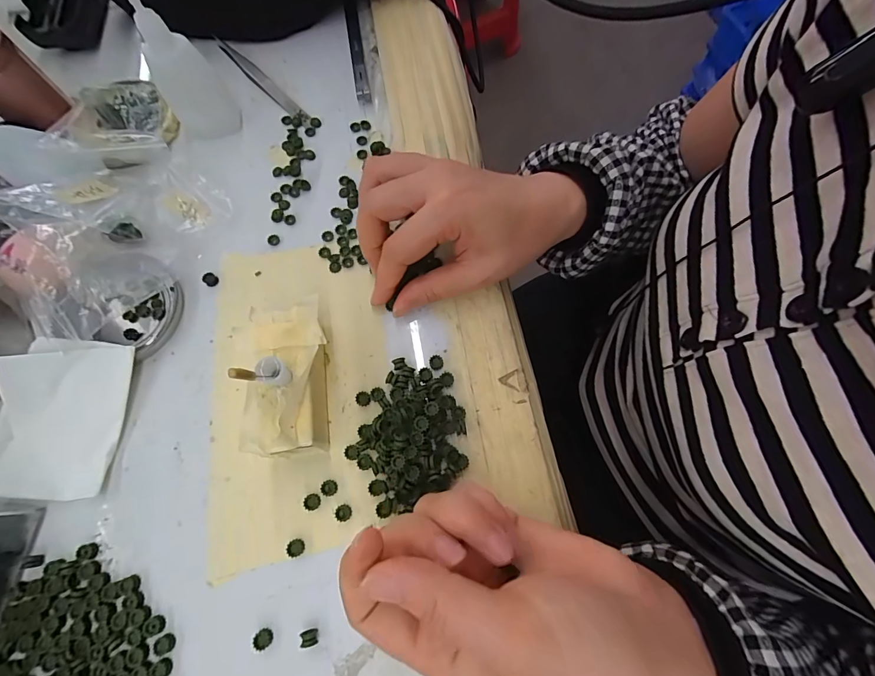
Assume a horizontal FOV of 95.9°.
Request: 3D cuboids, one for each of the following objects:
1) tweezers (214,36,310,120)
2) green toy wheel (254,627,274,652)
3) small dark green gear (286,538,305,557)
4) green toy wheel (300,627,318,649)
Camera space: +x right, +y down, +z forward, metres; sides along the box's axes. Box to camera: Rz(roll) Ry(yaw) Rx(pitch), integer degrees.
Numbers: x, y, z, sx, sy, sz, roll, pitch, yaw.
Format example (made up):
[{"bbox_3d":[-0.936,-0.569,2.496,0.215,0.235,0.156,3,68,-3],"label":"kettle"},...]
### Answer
[{"bbox_3d":[-0.151,-0.217,0.327,0.012,0.006,0.124,-42,76,-13],"label":"tweezers"},{"bbox_3d":[-0.090,0.155,0.203,0.008,0.006,0.009,-37,75,-11],"label":"green toy wheel"},{"bbox_3d":[-0.078,0.115,0.216,0.008,0.006,0.008,0,71,1],"label":"small dark green gear"},{"bbox_3d":[-0.066,0.154,0.202,0.009,0.009,0.007,-15,72,-4],"label":"green toy wheel"}]

